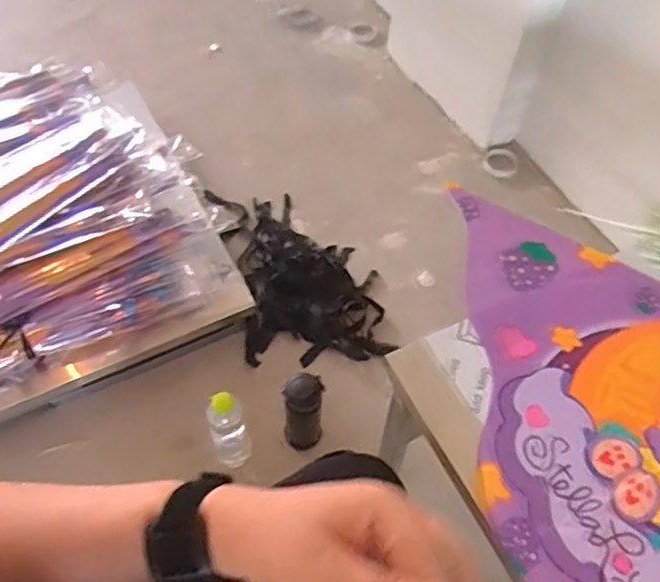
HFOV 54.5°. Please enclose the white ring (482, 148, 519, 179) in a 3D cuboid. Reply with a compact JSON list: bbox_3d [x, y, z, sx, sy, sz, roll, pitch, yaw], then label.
[{"bbox_3d":[0.432,-0.322,1.623,0.088,0.016,0.076,12,84,13],"label":"white ring"}]

